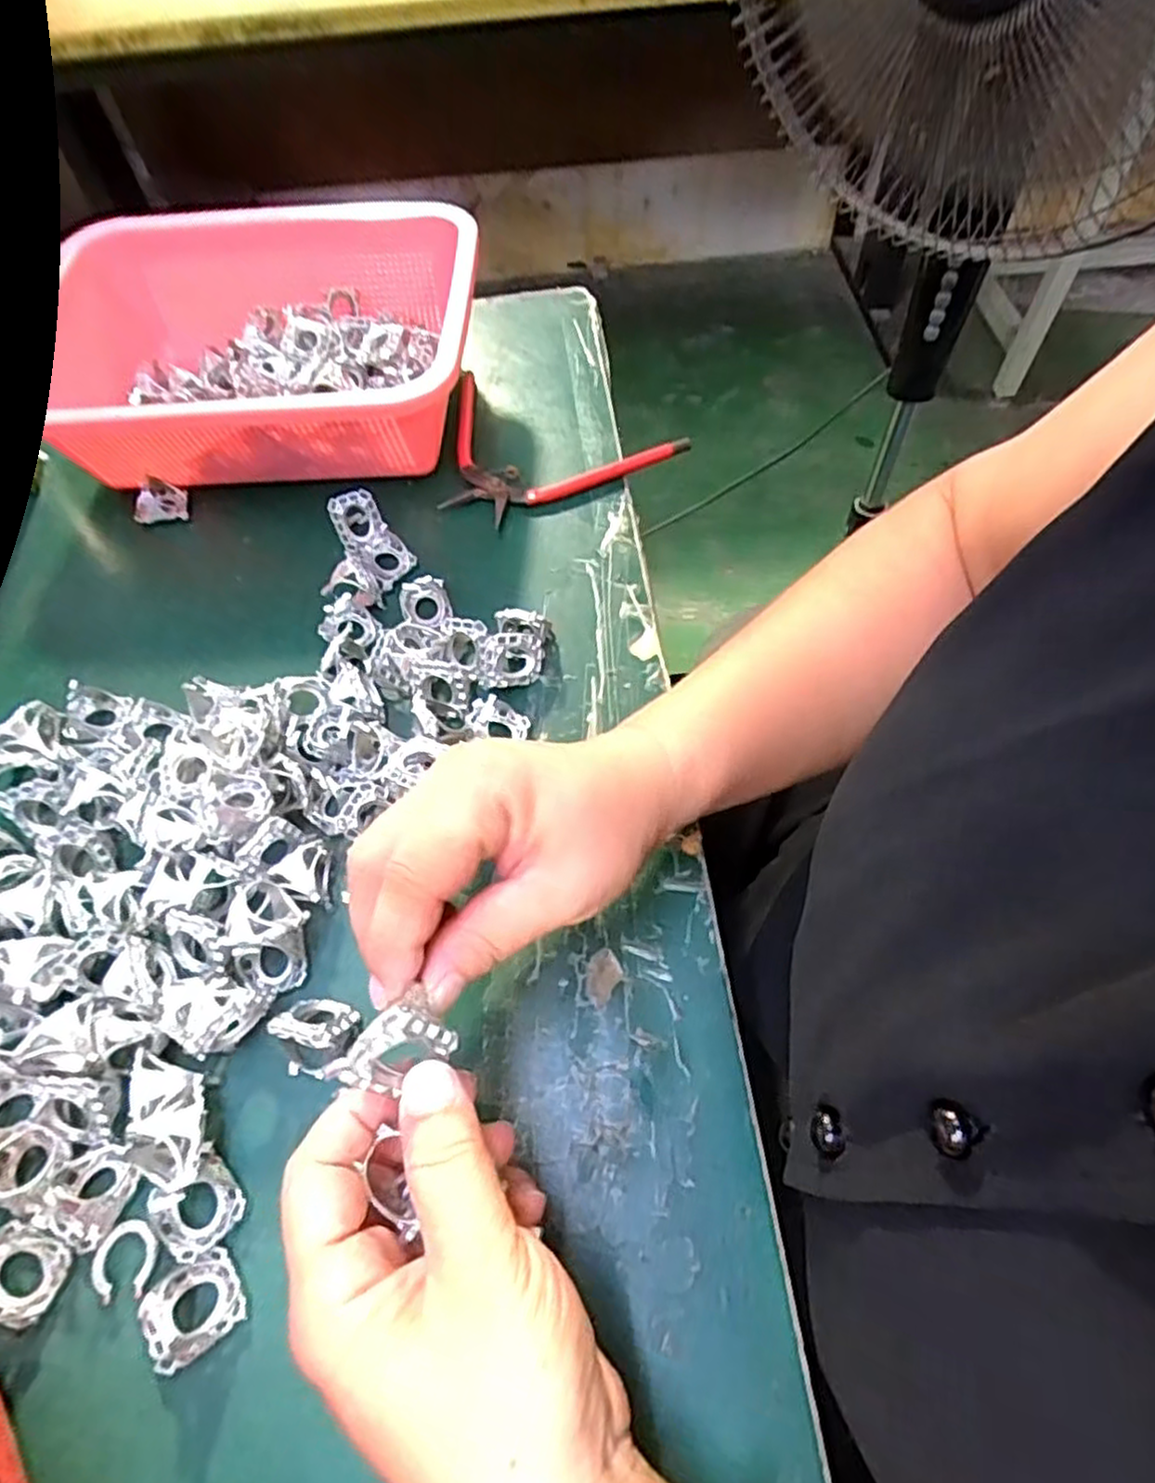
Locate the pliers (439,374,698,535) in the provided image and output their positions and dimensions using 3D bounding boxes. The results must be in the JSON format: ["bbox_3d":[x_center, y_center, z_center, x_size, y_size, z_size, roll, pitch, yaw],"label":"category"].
[{"bbox_3d":[-0.027,-0.172,0.453,0.157,0.014,0.107,24,63,18],"label":"pliers"}]

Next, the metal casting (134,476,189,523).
[{"bbox_3d":[-0.256,-0.147,0.453,0.029,0.021,0.023,-8,58,0],"label":"metal casting"}]

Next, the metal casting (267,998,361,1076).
[{"bbox_3d":[-0.098,0.110,0.278,0.029,0.025,0.026,5,59,8],"label":"metal casting"}]

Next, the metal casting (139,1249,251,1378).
[{"bbox_3d":[-0.127,0.187,0.243,0.028,0.011,0.026,-37,63,-17],"label":"metal casting"}]

